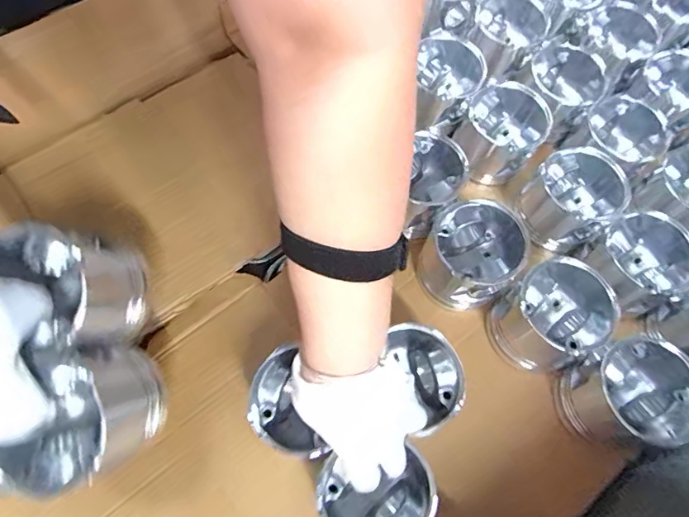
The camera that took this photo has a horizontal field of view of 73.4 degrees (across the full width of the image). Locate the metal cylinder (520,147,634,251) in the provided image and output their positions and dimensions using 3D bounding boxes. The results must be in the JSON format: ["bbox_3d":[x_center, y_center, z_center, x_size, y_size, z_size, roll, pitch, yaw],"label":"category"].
[{"bbox_3d":[0.258,-0.067,0.527,0.089,0.072,0.091,1,66,-3],"label":"metal cylinder"}]

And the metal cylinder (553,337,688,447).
[{"bbox_3d":[0.270,0.130,0.444,0.096,0.076,0.090,1,66,-3],"label":"metal cylinder"}]

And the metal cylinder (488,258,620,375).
[{"bbox_3d":[0.210,0.059,0.468,0.101,0.077,0.088,-21,69,-12],"label":"metal cylinder"}]

